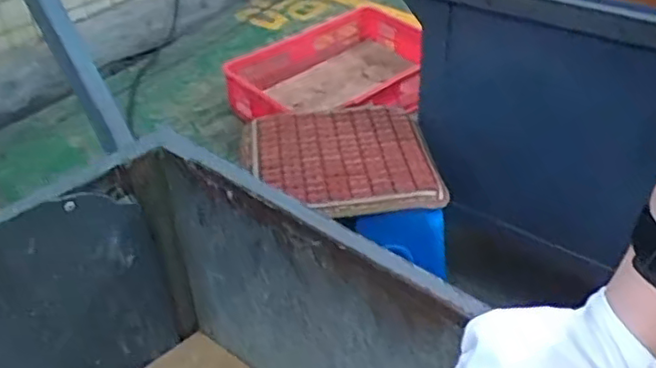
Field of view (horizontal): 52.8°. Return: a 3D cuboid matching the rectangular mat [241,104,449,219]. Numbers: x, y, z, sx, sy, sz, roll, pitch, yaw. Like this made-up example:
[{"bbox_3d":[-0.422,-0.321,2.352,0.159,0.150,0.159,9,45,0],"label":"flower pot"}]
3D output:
[{"bbox_3d":[0.018,-0.046,1.030,0.285,0.036,0.275,-7,36,-6],"label":"rectangular mat"}]

